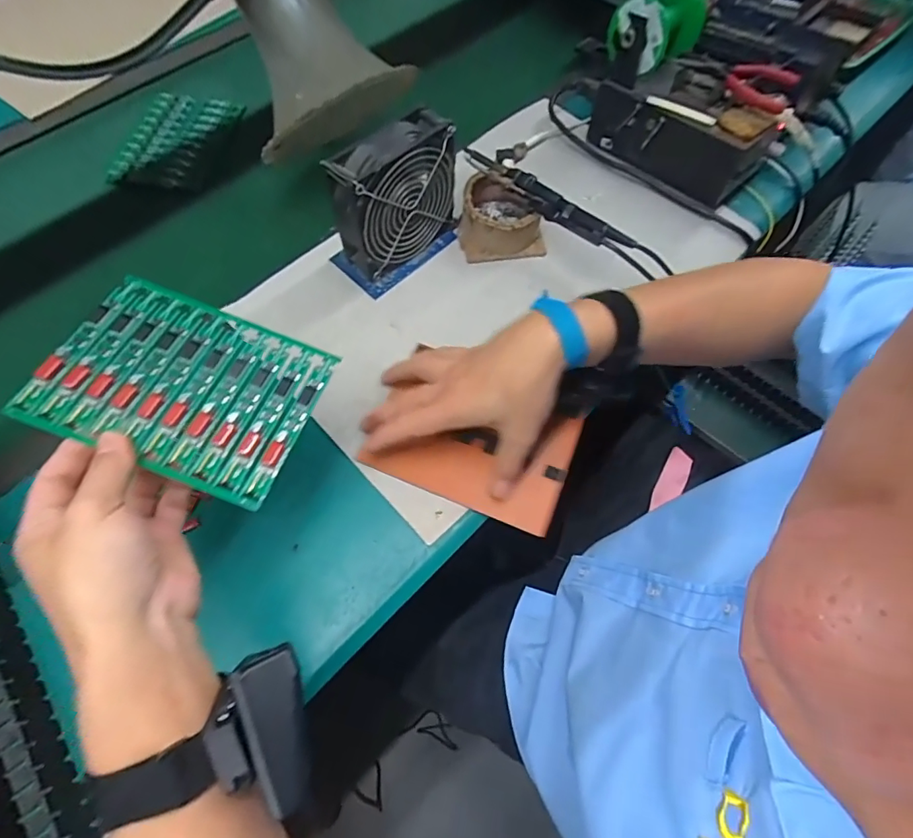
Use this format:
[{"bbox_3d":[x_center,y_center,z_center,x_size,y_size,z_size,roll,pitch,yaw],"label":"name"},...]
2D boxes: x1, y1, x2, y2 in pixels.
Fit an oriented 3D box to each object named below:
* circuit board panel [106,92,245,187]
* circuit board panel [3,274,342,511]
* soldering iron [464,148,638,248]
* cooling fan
[{"bbox_3d":[-0.349,-0.343,0.596,0.113,0.011,0.160,14,65,5],"label":"circuit board panel"},{"bbox_3d":[-0.179,-0.025,0.322,0.161,0.005,0.119,21,62,-1],"label":"circuit board panel"},{"bbox_3d":[0.085,-0.220,0.480,0.202,0.020,0.026,37,69,15],"label":"soldering iron"},{"bbox_3d":[-0.059,-0.211,0.469,0.122,0.122,0.047,-40,72,-18],"label":"cooling fan"}]

